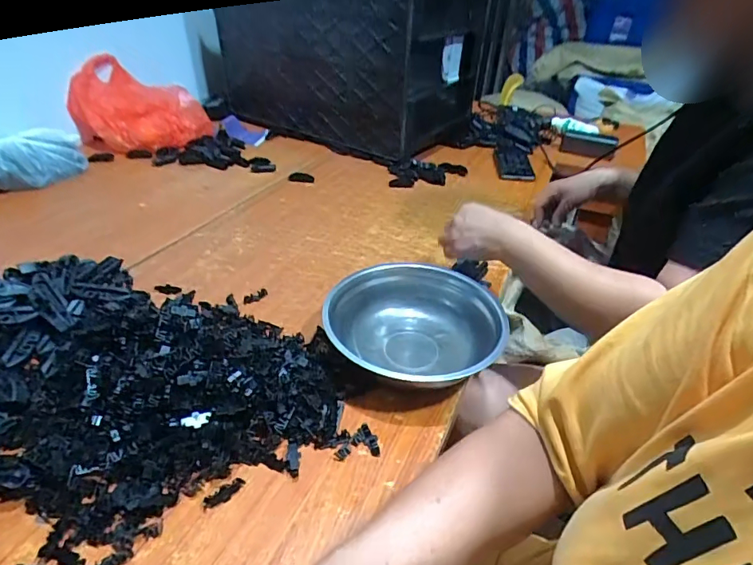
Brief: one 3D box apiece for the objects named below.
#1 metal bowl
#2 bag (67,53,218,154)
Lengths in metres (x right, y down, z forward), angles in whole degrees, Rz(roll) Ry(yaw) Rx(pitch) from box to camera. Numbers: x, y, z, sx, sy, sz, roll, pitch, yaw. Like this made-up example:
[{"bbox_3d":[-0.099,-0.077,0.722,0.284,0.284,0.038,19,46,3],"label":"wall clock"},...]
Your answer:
[{"bbox_3d":[0.041,0.055,0.535,0.194,0.059,0.199,3,35,-2],"label":"metal bowl"},{"bbox_3d":[-0.574,-0.438,1.124,0.296,0.167,0.258,-11,38,-21],"label":"bag"}]

